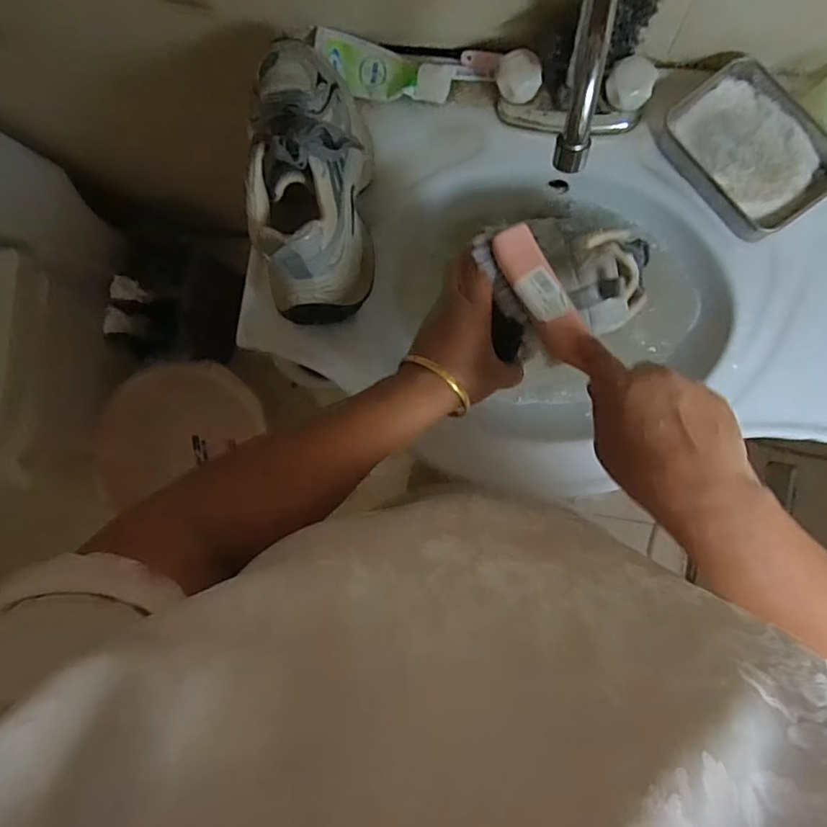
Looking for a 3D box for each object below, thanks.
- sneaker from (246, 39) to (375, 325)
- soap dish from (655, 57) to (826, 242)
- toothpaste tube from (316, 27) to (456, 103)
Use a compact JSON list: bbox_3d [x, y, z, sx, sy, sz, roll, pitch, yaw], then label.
[{"bbox_3d":[-0.093,-0.217,0.513,0.088,0.114,0.238,0,90,8],"label":"sneaker"},{"bbox_3d":[0.302,-0.239,0.507,0.097,0.028,0.146,-35,85,6],"label":"soap dish"},{"bbox_3d":[-0.032,-0.342,0.568,0.138,0.032,0.047,18,92,8],"label":"toothpaste tube"}]

